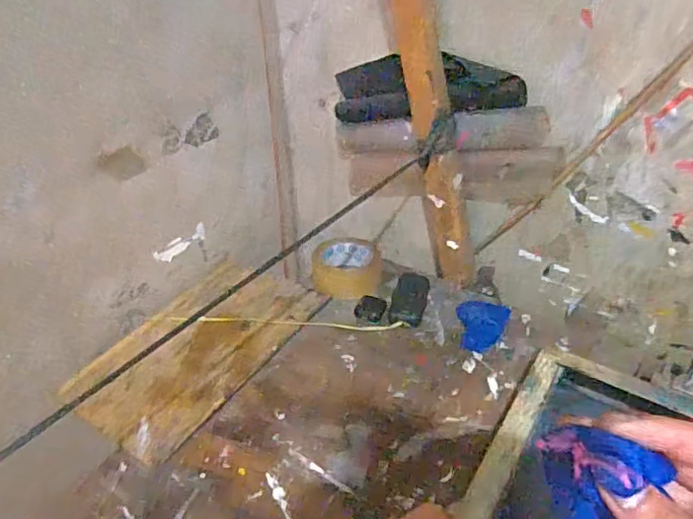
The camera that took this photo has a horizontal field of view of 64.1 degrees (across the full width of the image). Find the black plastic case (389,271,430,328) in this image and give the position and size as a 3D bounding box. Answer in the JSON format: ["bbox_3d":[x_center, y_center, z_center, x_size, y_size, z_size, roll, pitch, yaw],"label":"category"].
[{"bbox_3d":[0.098,0.061,0.854,0.050,0.017,0.104,7,38,14],"label":"black plastic case"}]

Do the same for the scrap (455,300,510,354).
[{"bbox_3d":[0.194,0.096,0.810,0.074,0.007,0.100,13,39,20],"label":"scrap"}]

